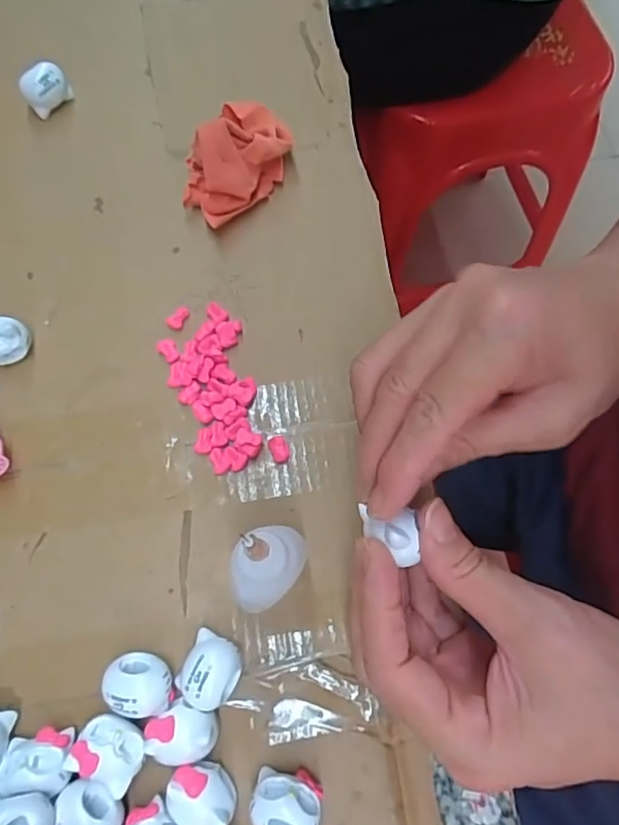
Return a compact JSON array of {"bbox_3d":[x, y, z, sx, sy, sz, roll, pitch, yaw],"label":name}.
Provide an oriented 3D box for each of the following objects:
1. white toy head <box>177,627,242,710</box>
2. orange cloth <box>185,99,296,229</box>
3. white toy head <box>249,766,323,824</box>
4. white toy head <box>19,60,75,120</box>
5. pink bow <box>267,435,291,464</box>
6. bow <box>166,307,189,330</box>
[{"bbox_3d":[-0.038,0.101,0.222,0.021,0.022,0.026,19,72,6],"label":"white toy head"},{"bbox_3d":[-0.040,-0.135,0.296,0.046,0.032,0.067,32,74,10],"label":"orange cloth"},{"bbox_3d":[-0.009,0.145,0.210,0.025,0.020,0.020,9,71,3],"label":"white toy head"},{"bbox_3d":[-0.146,-0.180,0.316,0.025,0.021,0.015,-36,75,-12],"label":"white toy head"},{"bbox_3d":[-0.014,0.016,0.262,0.008,0.006,0.014,-17,72,-6],"label":"pink bow"},{"bbox_3d":[-0.065,-0.048,0.282,0.009,0.004,0.014,25,71,7],"label":"bow"}]

